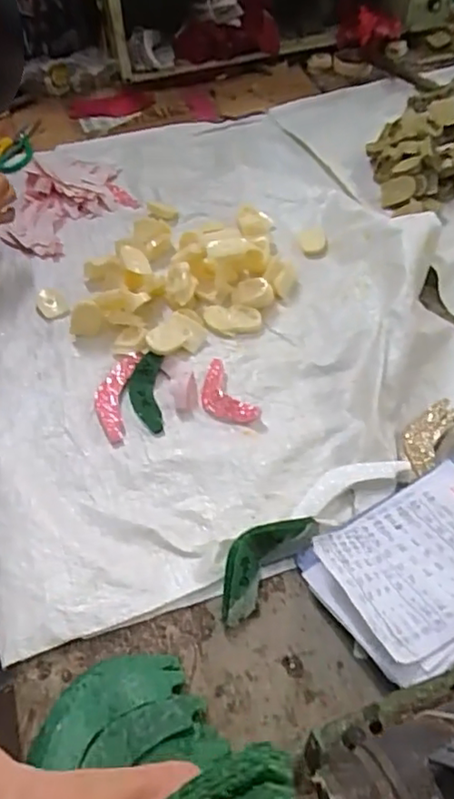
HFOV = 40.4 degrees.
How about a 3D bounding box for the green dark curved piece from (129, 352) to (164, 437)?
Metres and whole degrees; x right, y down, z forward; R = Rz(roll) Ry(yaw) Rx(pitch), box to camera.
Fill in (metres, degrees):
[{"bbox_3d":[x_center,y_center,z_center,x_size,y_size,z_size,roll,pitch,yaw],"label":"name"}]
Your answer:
[{"bbox_3d":[-0.099,-0.009,0.753,0.039,0.010,0.117,-4,50,-2],"label":"green dark curved piece"}]

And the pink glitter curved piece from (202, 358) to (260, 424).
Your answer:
[{"bbox_3d":[-0.008,-0.010,0.743,0.050,0.018,0.115,-21,53,-15],"label":"pink glitter curved piece"}]

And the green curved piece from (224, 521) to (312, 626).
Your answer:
[{"bbox_3d":[0.029,0.155,0.595,0.049,0.029,0.122,33,58,26],"label":"green curved piece"}]

